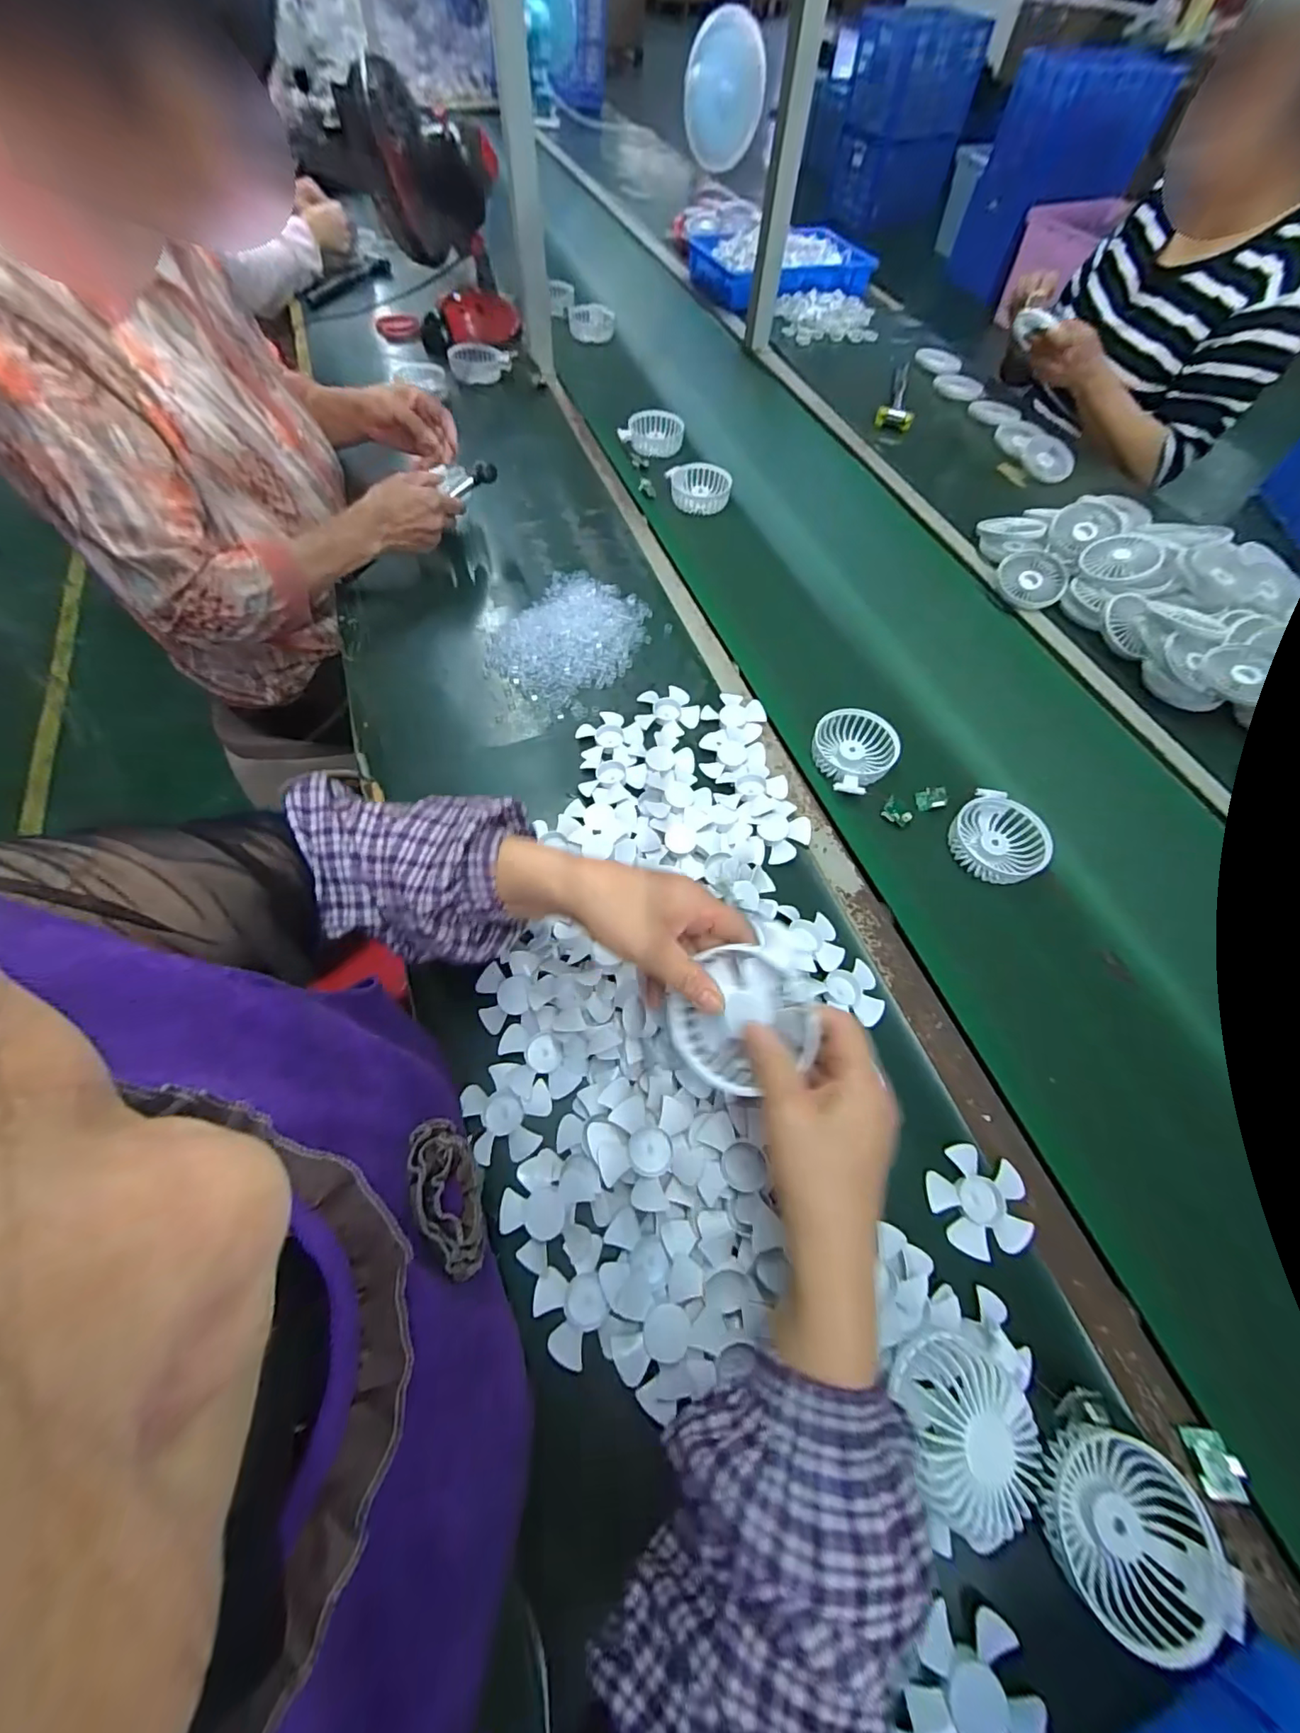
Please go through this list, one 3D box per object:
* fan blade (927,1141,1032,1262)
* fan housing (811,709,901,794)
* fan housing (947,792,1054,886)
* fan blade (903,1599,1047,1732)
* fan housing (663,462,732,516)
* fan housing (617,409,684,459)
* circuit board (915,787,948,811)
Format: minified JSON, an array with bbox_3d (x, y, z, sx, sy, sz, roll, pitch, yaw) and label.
[{"bbox_3d":[0.243,0.245,0.405,0.069,0.009,0.068,1,61,-3],"label":"fan blade"},{"bbox_3d":[0.217,-0.123,0.597,0.086,0.029,0.106,32,64,13],"label":"fan housing"},{"bbox_3d":[0.350,-0.027,0.554,0.086,0.029,0.086,1,61,-3],"label":"fan housing"},{"bbox_3d":[0.176,0.449,0.298,0.062,0.019,0.067,26,61,11],"label":"fan blade"},{"bbox_3d":[0.075,-0.575,0.834,0.091,0.029,0.092,-4,62,-5],"label":"fan housing"},{"bbox_3d":[0.008,-0.712,0.905,0.085,0.032,0.096,22,62,8],"label":"fan housing"},{"bbox_3d":[0.298,-0.073,0.583,0.032,0.007,0.024,-11,68,15],"label":"circuit board"}]

